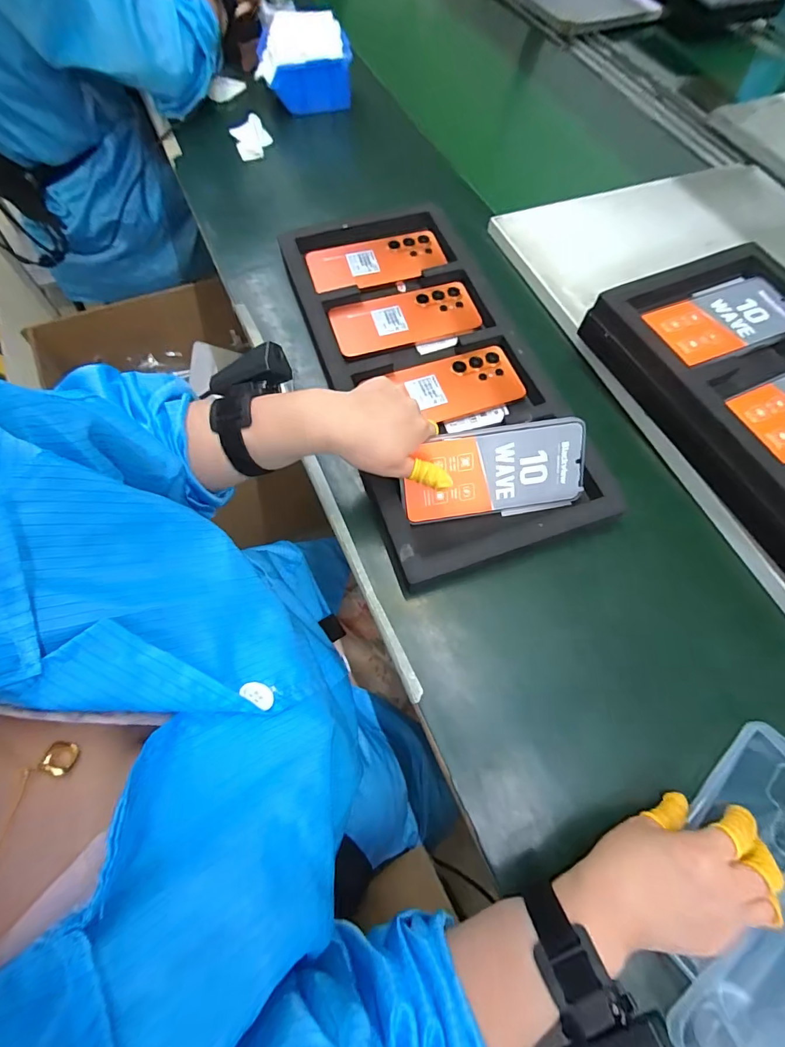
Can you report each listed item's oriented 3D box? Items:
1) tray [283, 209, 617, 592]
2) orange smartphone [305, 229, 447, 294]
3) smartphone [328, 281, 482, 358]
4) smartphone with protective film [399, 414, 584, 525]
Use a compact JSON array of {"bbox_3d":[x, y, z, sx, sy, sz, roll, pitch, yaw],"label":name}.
[{"bbox_3d":[0.041,-0.179,0.484,0.227,0.030,0.470,-14,67,-9],"label":"tray"},{"bbox_3d":[-0.019,-0.330,0.547,0.170,0.009,0.079,-14,67,-10],"label":"orange smartphone"},{"bbox_3d":[0.014,-0.244,0.516,0.169,0.012,0.075,-16,67,-10],"label":"smartphone"},{"bbox_3d":[0.093,-0.045,0.402,0.166,0.083,0.007,-9,22,-4],"label":"smartphone with protective film"}]

